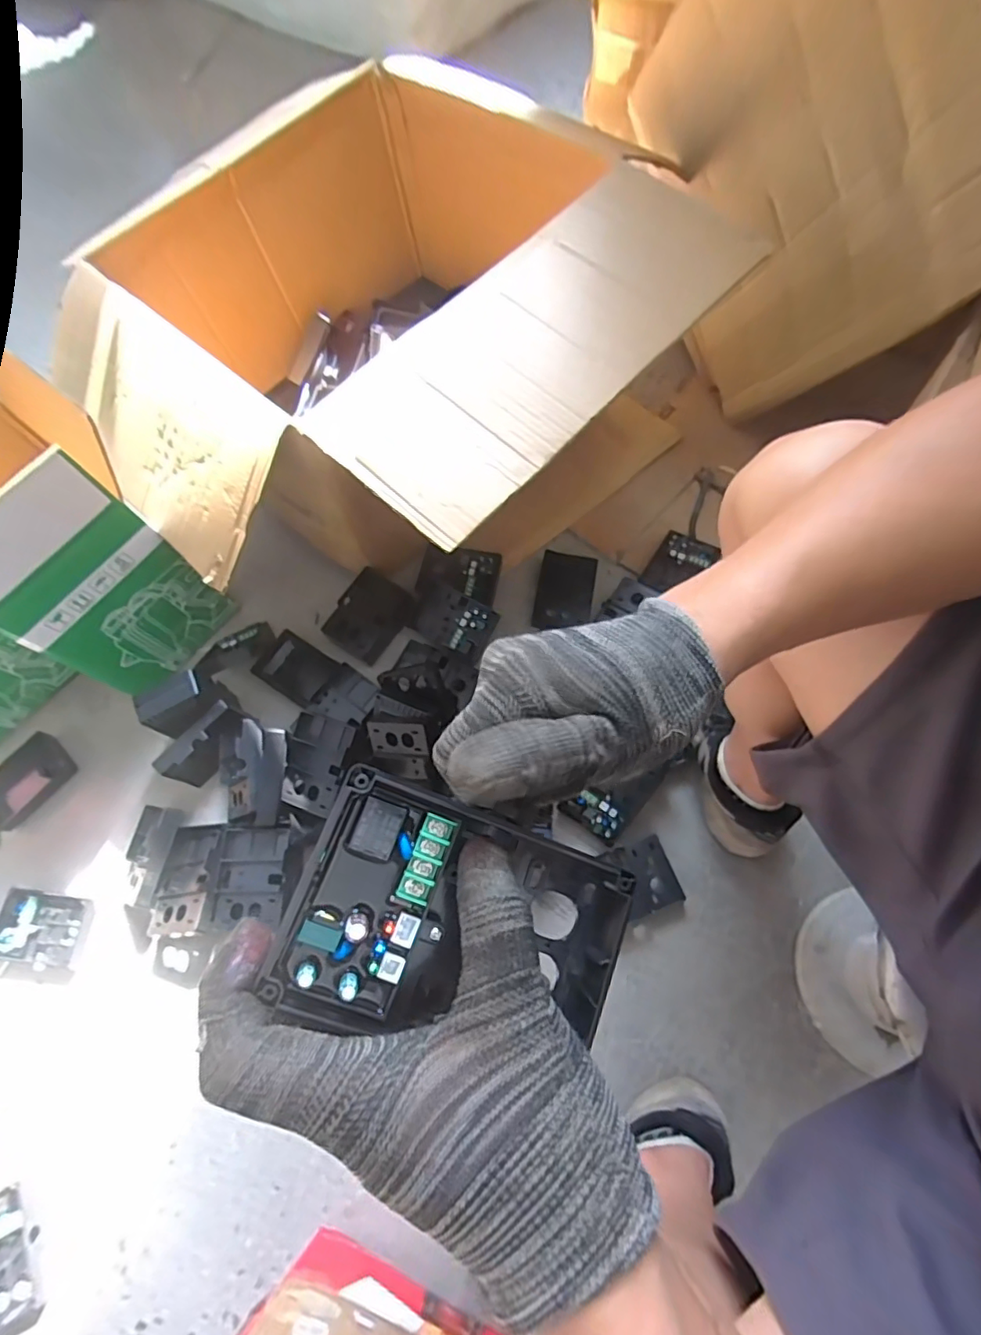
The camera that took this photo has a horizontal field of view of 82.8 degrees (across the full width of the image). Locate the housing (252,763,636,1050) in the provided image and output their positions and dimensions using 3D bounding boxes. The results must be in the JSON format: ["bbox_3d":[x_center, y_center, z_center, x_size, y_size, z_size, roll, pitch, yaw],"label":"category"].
[{"bbox_3d":[-0.014,0.100,0.220,0.123,0.040,0.085,27,76,-14],"label":"housing"}]

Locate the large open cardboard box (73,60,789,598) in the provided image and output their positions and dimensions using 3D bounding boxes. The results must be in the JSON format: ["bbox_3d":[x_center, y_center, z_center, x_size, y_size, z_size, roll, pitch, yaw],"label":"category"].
[{"bbox_3d":[-0.161,-0.451,0.829,0.751,0.319,0.786,41,75,17],"label":"large open cardboard box"}]

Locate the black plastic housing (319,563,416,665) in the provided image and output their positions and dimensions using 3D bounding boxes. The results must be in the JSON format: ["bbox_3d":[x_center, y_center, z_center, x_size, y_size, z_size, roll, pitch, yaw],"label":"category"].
[{"bbox_3d":[-0.193,-0.084,0.883,0.112,0.035,0.129,29,72,14],"label":"black plastic housing"}]

